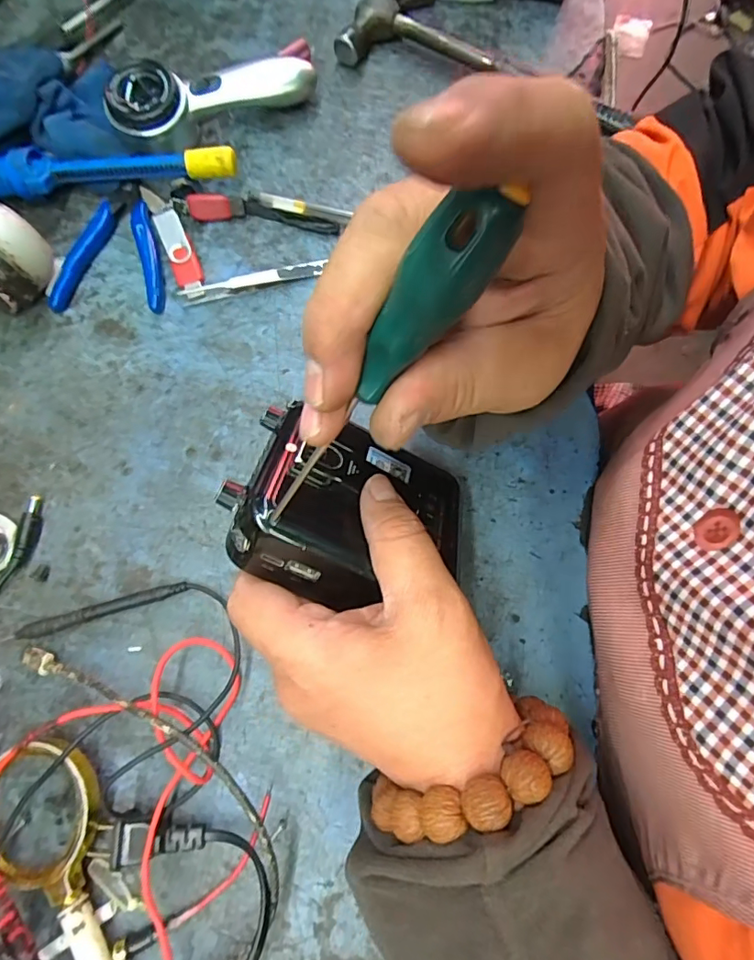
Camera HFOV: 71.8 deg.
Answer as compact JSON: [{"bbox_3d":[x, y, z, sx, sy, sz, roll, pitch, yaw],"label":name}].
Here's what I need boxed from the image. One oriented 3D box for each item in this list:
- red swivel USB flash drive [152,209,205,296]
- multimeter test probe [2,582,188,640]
[{"bbox_3d":[-0.142,-0.164,0.378,0.020,0.013,0.079,-23,74,-4],"label":"red swivel USB flash drive"},{"bbox_3d":[-0.165,0.079,0.312,0.103,0.009,0.009,-15,74,-2],"label":"multimeter test probe"}]

